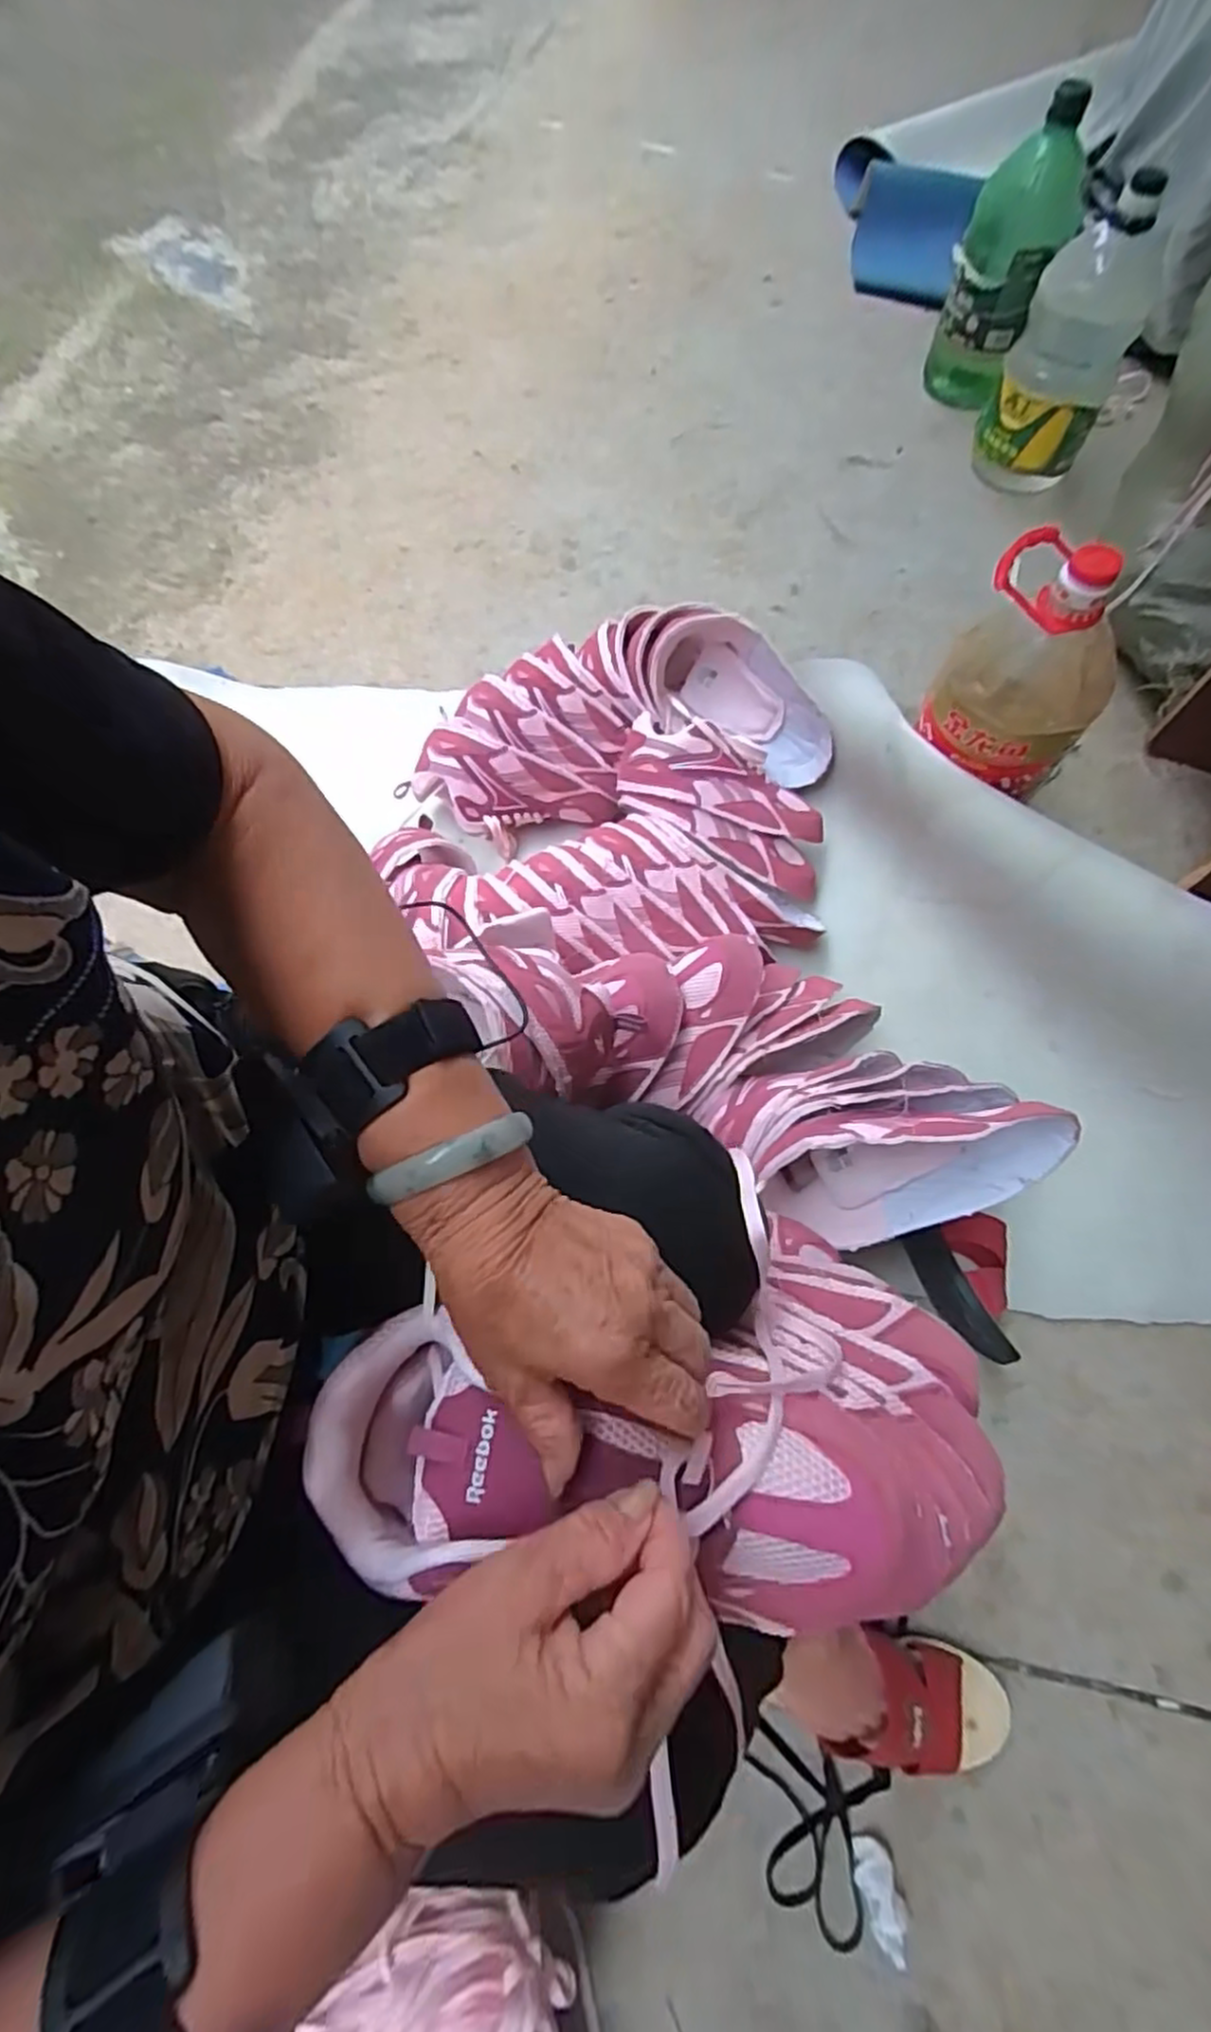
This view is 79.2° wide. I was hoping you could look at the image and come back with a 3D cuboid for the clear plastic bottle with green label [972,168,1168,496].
[{"bbox_3d":[0.694,-0.998,1.106,0.155,0.316,0.138,16,69,7],"label":"clear plastic bottle with green label"}]

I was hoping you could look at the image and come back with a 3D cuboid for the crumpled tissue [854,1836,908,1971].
[{"bbox_3d":[0.220,0.701,0.581,0.032,0.032,0.060,-6,68,-2],"label":"crumpled tissue"}]

